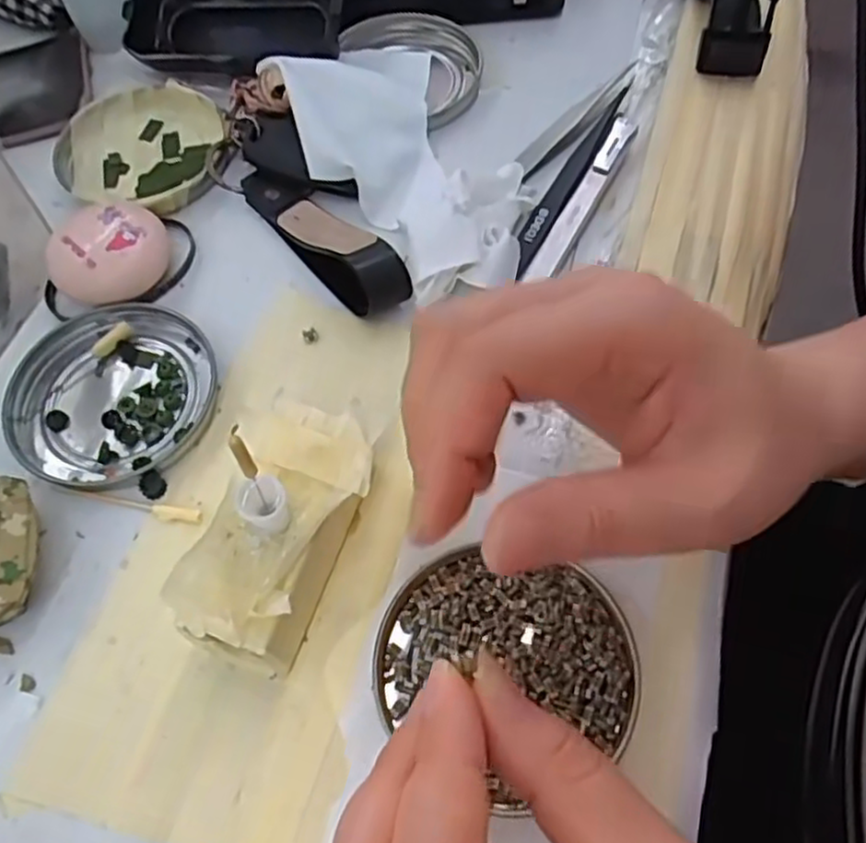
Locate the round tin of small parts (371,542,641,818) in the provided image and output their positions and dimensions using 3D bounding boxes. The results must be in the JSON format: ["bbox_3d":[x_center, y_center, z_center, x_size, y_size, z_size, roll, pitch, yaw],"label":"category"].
[{"bbox_3d":[0.024,0.075,0.228,0.079,0.009,0.070,31,68,17],"label":"round tin of small parts"}]

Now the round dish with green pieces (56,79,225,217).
[{"bbox_3d":[-0.139,-0.130,0.346,0.075,0.013,0.078,-1,63,2],"label":"round dish with green pieces"}]

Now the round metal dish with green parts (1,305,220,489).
[{"bbox_3d":[-0.125,-0.011,0.282,0.075,0.009,0.076,-2,62,3],"label":"round metal dish with green parts"}]

